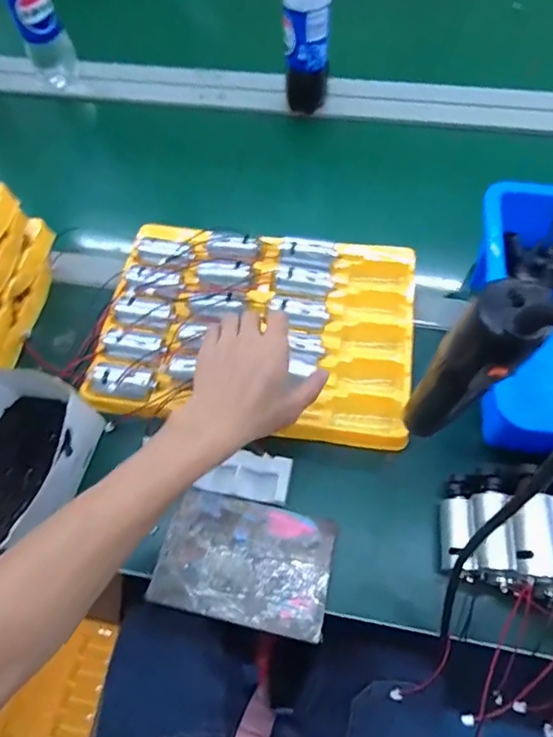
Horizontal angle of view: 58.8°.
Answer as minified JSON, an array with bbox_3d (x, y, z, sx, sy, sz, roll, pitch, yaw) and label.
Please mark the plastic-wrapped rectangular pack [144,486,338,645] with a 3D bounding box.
[{"bbox_3d":[-0.027,0.167,0.428,0.146,0.007,0.098,10,63,8],"label":"plastic-wrapped rectangular pack"}]

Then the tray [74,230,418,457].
[{"bbox_3d":[-0.021,-0.050,0.524,0.326,0.039,0.236,6,63,6],"label":"tray"}]

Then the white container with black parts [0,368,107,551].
[{"bbox_3d":[-0.236,0.090,0.438,0.111,0.069,0.138,11,64,9],"label":"white container with black parts"}]

